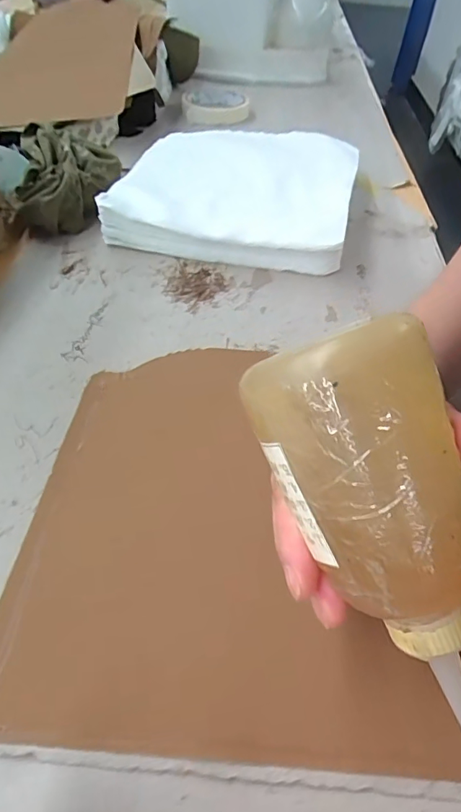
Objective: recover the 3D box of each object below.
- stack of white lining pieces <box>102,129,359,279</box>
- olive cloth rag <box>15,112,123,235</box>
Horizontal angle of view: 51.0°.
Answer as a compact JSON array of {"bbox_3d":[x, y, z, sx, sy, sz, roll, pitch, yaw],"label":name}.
[{"bbox_3d":[0.012,-0.215,0.476,0.213,0.038,0.231,13,49,7],"label":"stack of white lining pieces"},{"bbox_3d":[-0.150,-0.208,0.444,0.091,0.060,0.106,-2,48,-6],"label":"olive cloth rag"}]

